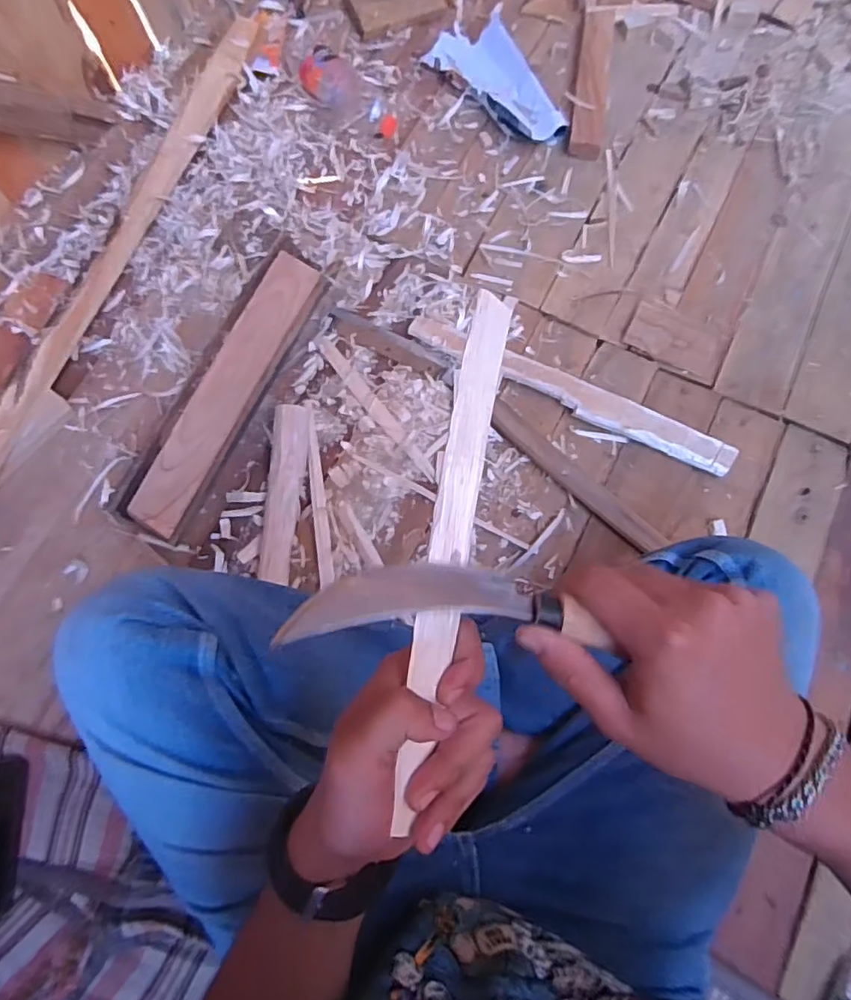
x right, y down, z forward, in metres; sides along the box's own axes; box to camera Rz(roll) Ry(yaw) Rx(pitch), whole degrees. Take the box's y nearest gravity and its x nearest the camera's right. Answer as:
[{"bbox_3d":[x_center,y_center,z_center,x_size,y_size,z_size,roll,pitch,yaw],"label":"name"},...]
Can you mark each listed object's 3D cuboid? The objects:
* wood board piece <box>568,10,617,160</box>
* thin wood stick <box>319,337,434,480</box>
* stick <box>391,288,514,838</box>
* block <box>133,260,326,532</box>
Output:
[{"bbox_3d":[0.262,-0.653,0.927,0.050,0.032,0.281,9,73,3],"label":"wood board piece"},{"bbox_3d":[-0.066,-0.121,0.783,0.020,0.007,0.249,-36,76,-10],"label":"thin wood stick"},{"bbox_3d":[0.012,0.018,0.284,0.026,0.004,0.248,19,77,-36],"label":"stick"},{"bbox_3d":[-0.242,-0.135,0.750,0.064,0.051,0.387,24,74,7],"label":"block"}]

